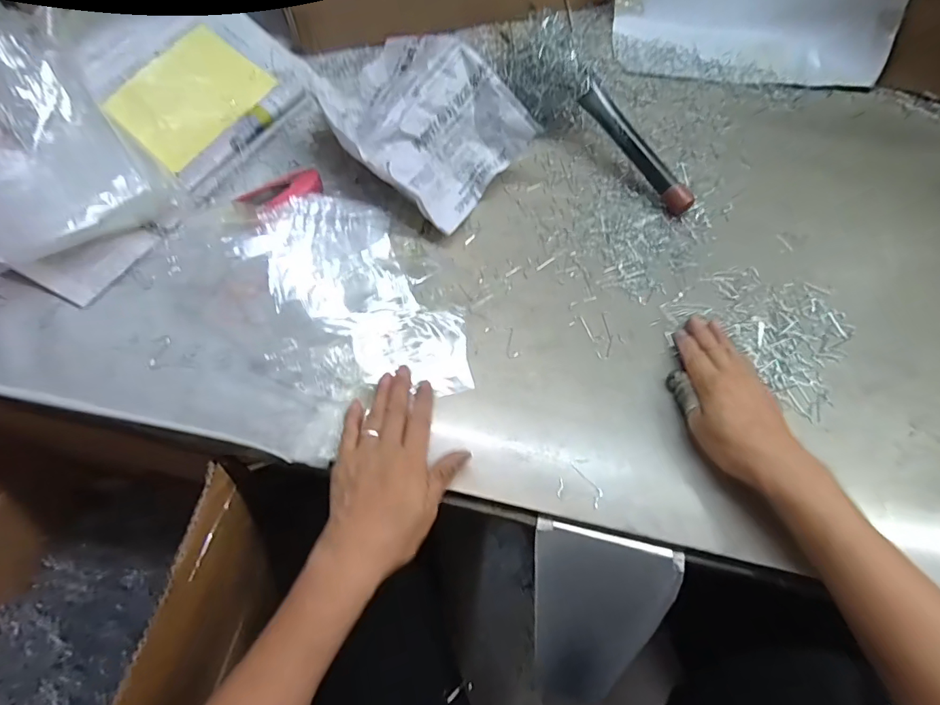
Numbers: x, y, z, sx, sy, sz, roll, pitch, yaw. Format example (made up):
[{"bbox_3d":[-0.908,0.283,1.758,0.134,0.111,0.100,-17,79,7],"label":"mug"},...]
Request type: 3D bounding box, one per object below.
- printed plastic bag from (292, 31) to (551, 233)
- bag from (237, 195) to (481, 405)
[{"bbox_3d":[-0.069,-0.264,0.531,0.178,0.098,0.255,-37,67,-21],"label":"printed plastic bag"},{"bbox_3d":[-0.124,-0.060,0.460,0.171,0.027,0.271,-22,62,-14],"label":"bag"}]

